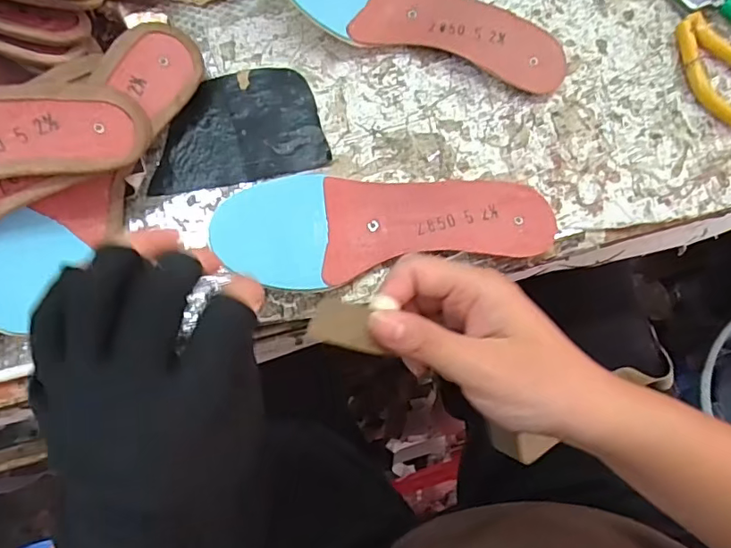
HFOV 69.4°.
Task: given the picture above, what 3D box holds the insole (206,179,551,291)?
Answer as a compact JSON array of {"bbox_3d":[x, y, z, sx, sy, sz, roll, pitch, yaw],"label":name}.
[{"bbox_3d":[0.015,-0.033,0.316,0.197,0.038,0.065,-9,77,-4],"label":"insole"}]

